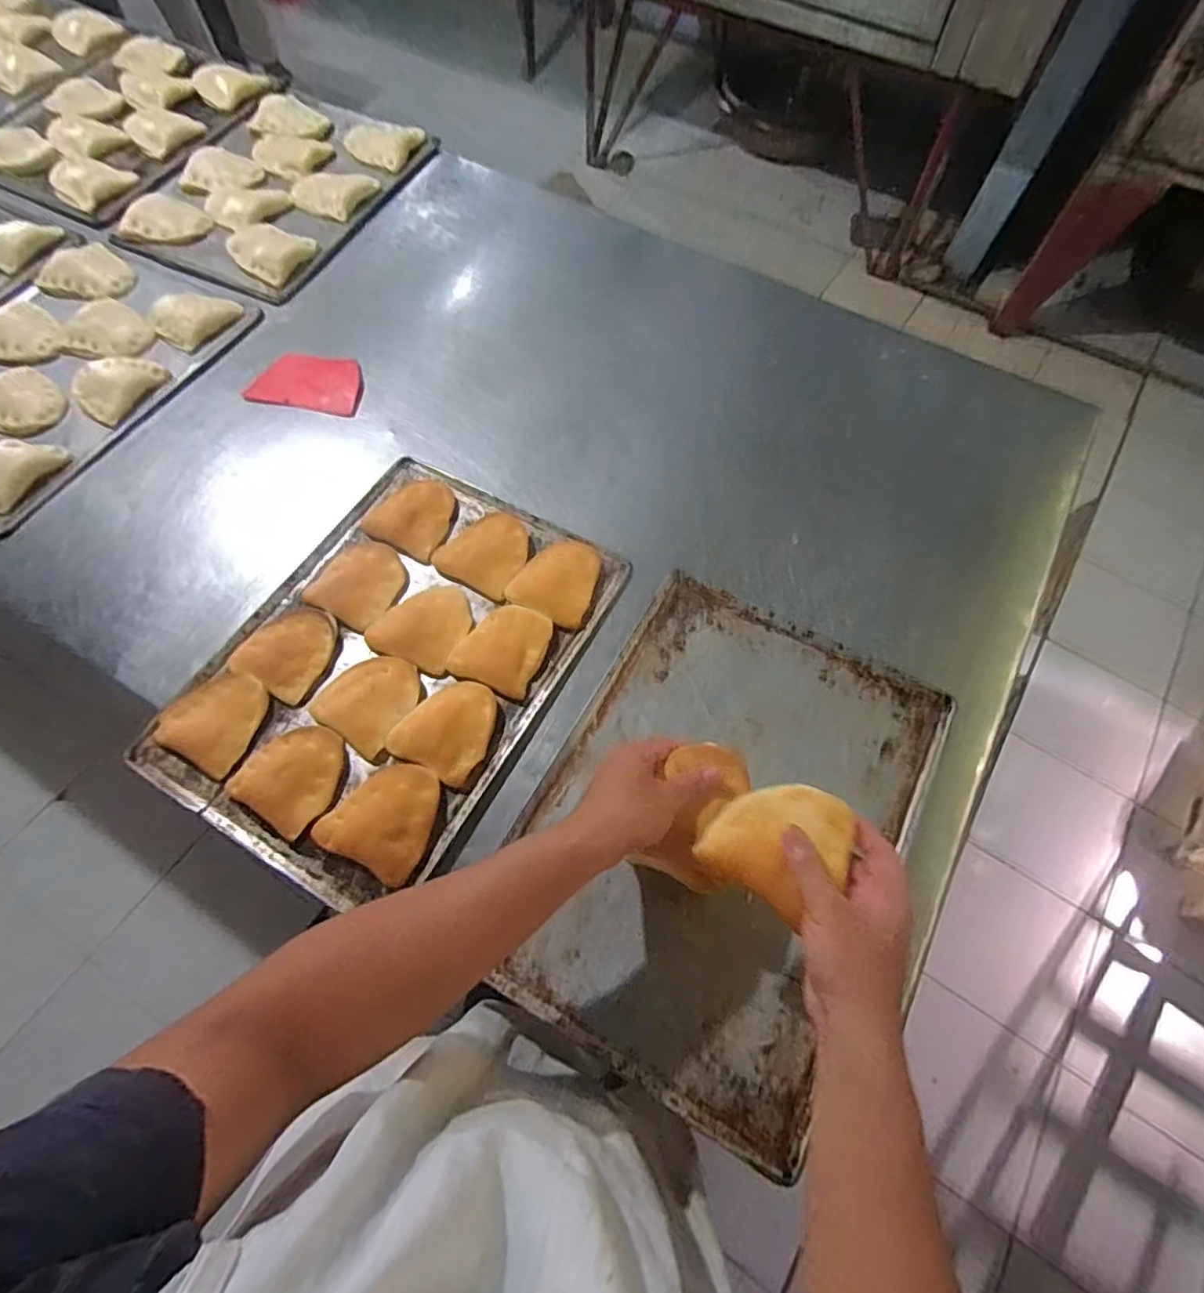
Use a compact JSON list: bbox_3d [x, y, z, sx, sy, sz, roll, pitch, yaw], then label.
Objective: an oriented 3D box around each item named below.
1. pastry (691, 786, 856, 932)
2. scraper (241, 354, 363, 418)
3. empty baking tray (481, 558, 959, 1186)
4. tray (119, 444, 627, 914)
[{"bbox_3d":[0.132,0.137,0.452,0.088,0.035,0.100,39,70,15],"label":"pastry"},{"bbox_3d":[-0.390,-0.348,0.823,0.140,0.010,0.097,3,66,-6],"label":"scraper"},{"bbox_3d":[0.111,0.157,0.589,0.317,0.023,0.447,28,62,11],"label":"empty baking tray"},{"bbox_3d":[-0.214,0.006,0.652,0.325,0.035,0.445,28,62,11],"label":"tray"}]

